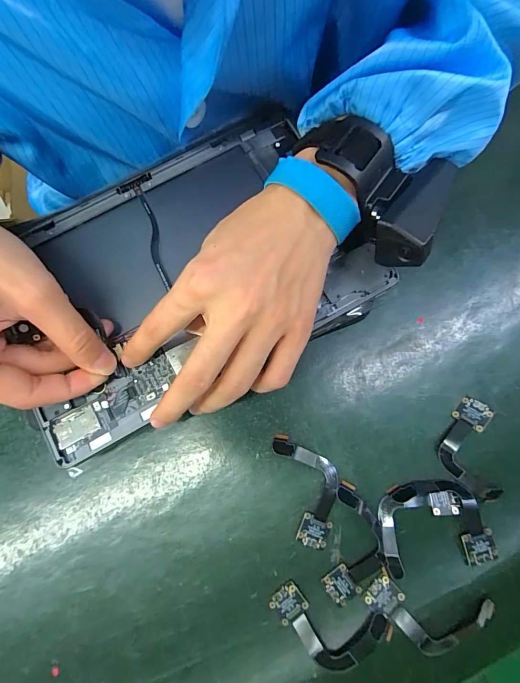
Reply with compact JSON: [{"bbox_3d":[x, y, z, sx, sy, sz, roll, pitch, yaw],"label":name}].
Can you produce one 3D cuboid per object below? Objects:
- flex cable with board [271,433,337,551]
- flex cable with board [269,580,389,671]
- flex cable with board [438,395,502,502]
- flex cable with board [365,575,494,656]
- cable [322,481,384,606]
[{"bbox_3d":[0.035,0.098,0.245,0.036,0.010,0.075,-14,76,-2],"label":"flex cable with board"},{"bbox_3d":[0.041,0.177,0.223,0.069,0.012,0.033,16,77,5],"label":"flex cable with board"},{"bbox_3d":[0.141,0.072,0.247,0.035,0.010,0.067,-2,76,1],"label":"flex cable with board"},{"bbox_3d":[0.104,0.172,0.224,0.074,0.005,0.034,10,77,4],"label":"flex cable with board"},{"bbox_3d":[0.063,0.133,0.236,0.033,0.007,0.072,12,77,4],"label":"cable"}]

